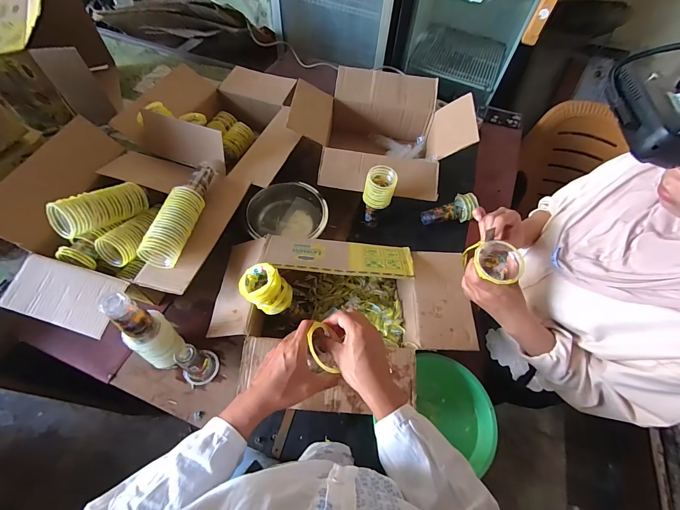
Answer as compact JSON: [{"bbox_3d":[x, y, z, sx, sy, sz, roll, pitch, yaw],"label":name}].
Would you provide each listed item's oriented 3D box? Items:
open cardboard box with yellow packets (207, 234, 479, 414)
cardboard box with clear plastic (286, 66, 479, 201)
[{"bbox_3d":[-0.002,0.127,0.694,0.550,0.185,0.324,4,59,-2],"label":"open cardboard box with yellow packets"},{"bbox_3d":[0.114,-0.368,0.980,0.507,0.192,0.433,7,59,0],"label":"cardboard box with clear plastic"}]

